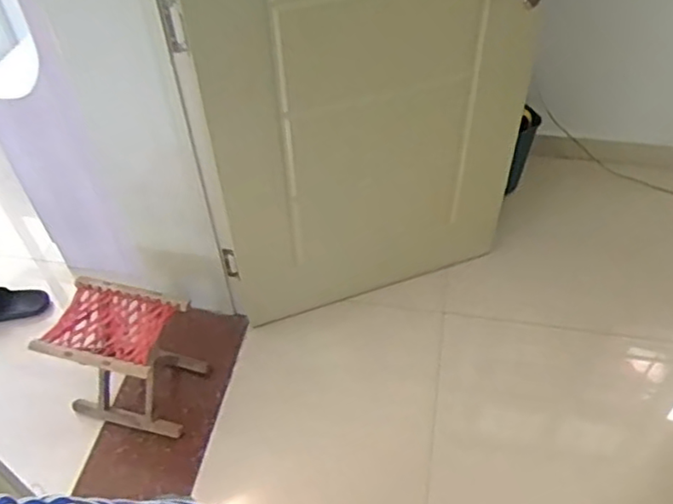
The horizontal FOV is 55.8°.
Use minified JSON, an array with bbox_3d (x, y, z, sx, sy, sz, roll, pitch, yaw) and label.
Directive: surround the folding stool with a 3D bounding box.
[{"bbox_3d":[-0.553,0.288,1.701,0.294,0.345,0.251,13,50,14],"label":"folding stool"}]

